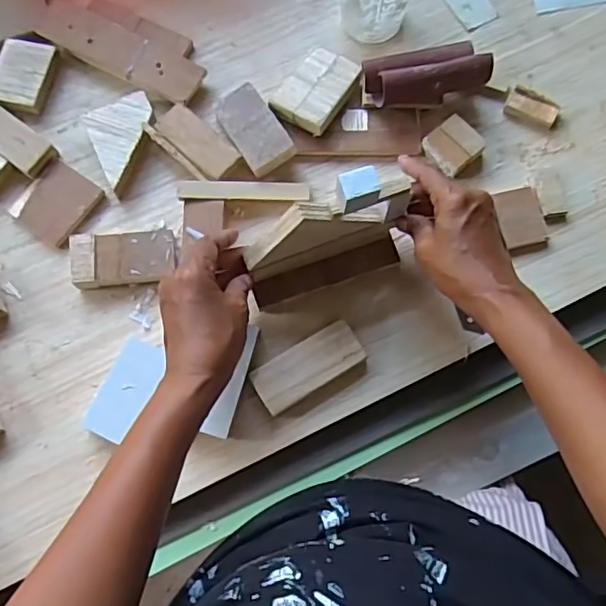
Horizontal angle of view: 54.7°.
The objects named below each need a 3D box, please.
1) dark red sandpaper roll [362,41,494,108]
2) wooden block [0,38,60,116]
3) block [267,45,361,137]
[{"bbox_3d":[0.109,-0.204,0.524,0.104,0.043,0.049,-15,77,-5],"label":"dark red sandpaper roll"},{"bbox_3d":[-0.261,-0.210,0.542,0.050,0.014,0.069,14,75,3],"label":"wooden block"},{"bbox_3d":[0.012,-0.194,0.532,0.055,0.020,0.081,32,77,8],"label":"block"}]

